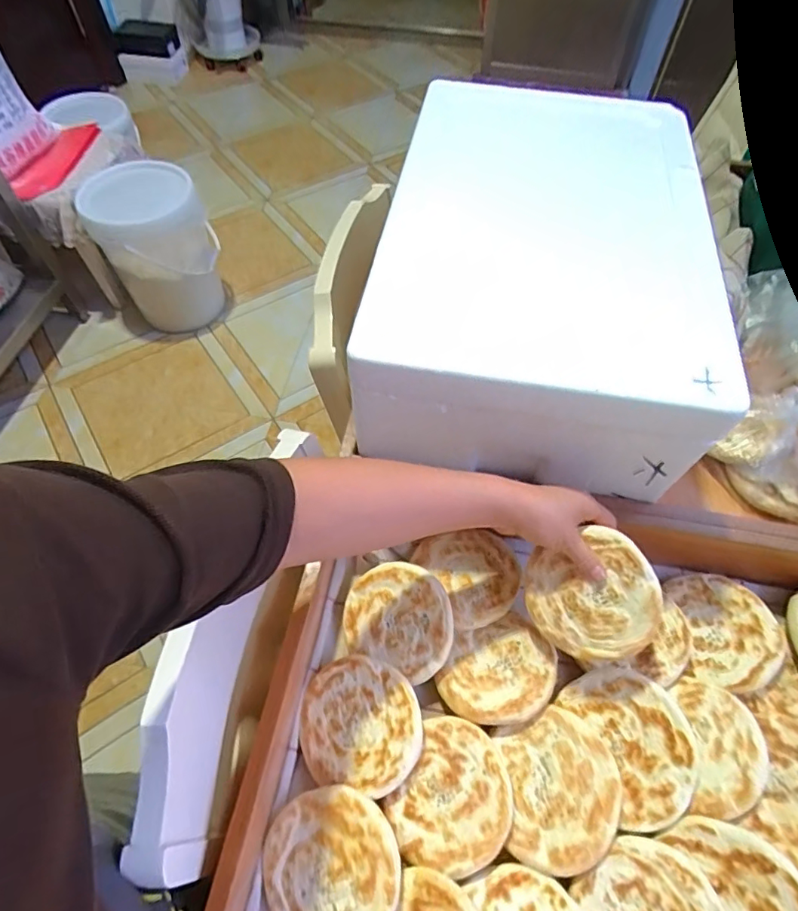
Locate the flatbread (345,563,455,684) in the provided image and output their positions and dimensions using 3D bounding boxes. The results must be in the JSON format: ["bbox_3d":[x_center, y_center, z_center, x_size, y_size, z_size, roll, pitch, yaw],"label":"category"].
[{"bbox_3d":[-0.001,0.166,0.530,0.123,0.012,0.105,15,78,26],"label":"flatbread"}]

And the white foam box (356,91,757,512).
[{"bbox_3d":[0.163,-0.234,0.618,0.331,0.169,0.515,8,58,4],"label":"white foam box"}]

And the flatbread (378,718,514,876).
[{"bbox_3d":[0.050,0.303,0.449,0.098,0.012,0.115,29,62,16],"label":"flatbread"}]

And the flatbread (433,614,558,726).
[{"bbox_3d":[0.099,0.215,0.508,0.117,0.016,0.093,-15,59,-10],"label":"flatbread"}]

